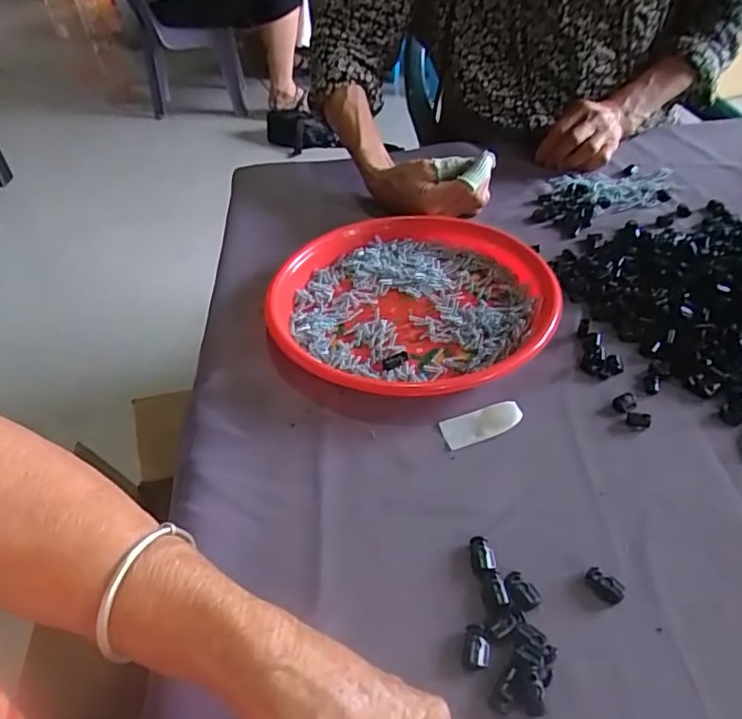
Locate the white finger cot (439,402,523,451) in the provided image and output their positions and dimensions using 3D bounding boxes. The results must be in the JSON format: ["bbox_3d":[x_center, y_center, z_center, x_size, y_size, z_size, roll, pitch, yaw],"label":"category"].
[{"bbox_3d":[0.078,0.044,0.407,0.056,0.007,0.024,-15,44,-9],"label":"white finger cot"}]

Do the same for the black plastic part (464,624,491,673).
[{"bbox_3d":[0.055,0.149,0.300,0.013,0.006,0.022,-2,43,5],"label":"black plastic part"}]

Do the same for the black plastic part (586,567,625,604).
[{"bbox_3d":[0.129,0.123,0.318,0.012,0.006,0.020,-29,48,-22],"label":"black plastic part"}]

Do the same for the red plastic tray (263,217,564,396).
[{"bbox_3d":[0.034,-0.054,0.506,0.234,0.027,0.234,-3,43,4],"label":"red plastic tray"}]

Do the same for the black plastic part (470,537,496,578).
[{"bbox_3d":[0.065,0.113,0.335,0.014,0.004,0.023,-3,43,4],"label":"black plastic part"}]

